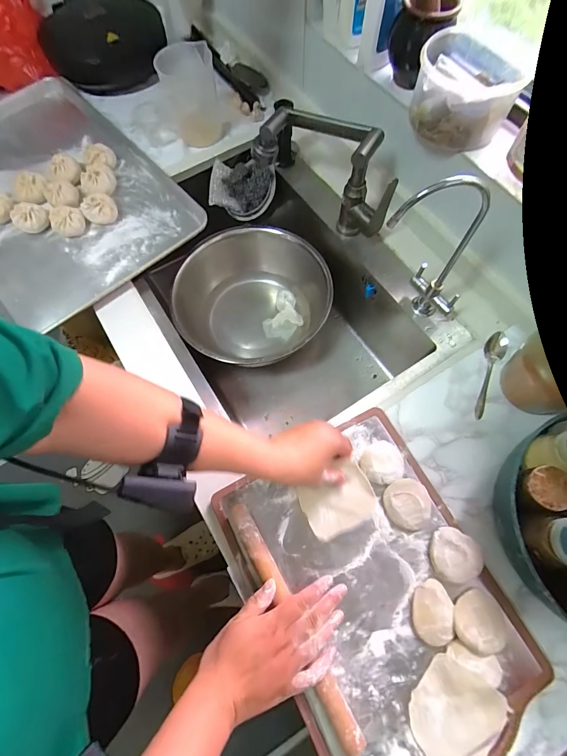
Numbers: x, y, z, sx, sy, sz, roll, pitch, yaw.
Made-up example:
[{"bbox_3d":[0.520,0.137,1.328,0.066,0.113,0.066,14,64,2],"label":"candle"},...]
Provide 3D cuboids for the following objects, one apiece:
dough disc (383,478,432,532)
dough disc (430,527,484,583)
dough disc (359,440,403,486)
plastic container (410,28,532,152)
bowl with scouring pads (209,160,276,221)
[{"bbox_3d":[0.169,0.172,0.485,0.059,0.015,0.065,21,71,9],"label":"dough disc"},{"bbox_3d":[0.225,0.230,0.456,0.062,0.011,0.060,0,69,1],"label":"dough disc"},{"bbox_3d":[0.141,0.121,0.504,0.060,0.015,0.055,0,69,1],"label":"dough disc"},{"bbox_3d":[0.260,-0.418,0.513,0.132,0.080,0.149,20,71,8],"label":"plastic container"},{"bbox_3d":[-0.089,-0.400,0.756,0.133,0.029,0.109,12,109,-5],"label":"bowl with scouring pads"}]

